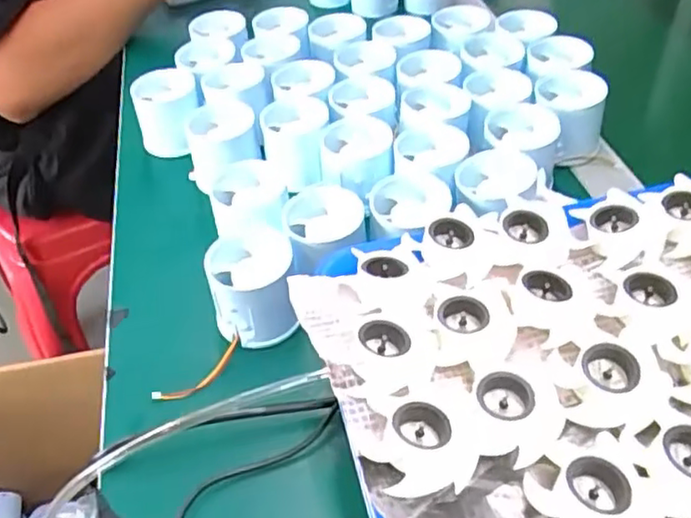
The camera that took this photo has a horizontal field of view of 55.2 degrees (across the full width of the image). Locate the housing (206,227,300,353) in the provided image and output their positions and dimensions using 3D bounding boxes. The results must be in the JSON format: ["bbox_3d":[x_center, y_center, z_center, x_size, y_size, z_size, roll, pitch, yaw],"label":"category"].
[{"bbox_3d":[-0.055,0.018,0.401,0.051,0.047,0.054,-11,45,-5],"label":"housing"}]

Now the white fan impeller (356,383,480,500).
[{"bbox_3d":[0.028,0.067,0.251,0.042,0.013,0.048,0,44,4],"label":"white fan impeller"}]

